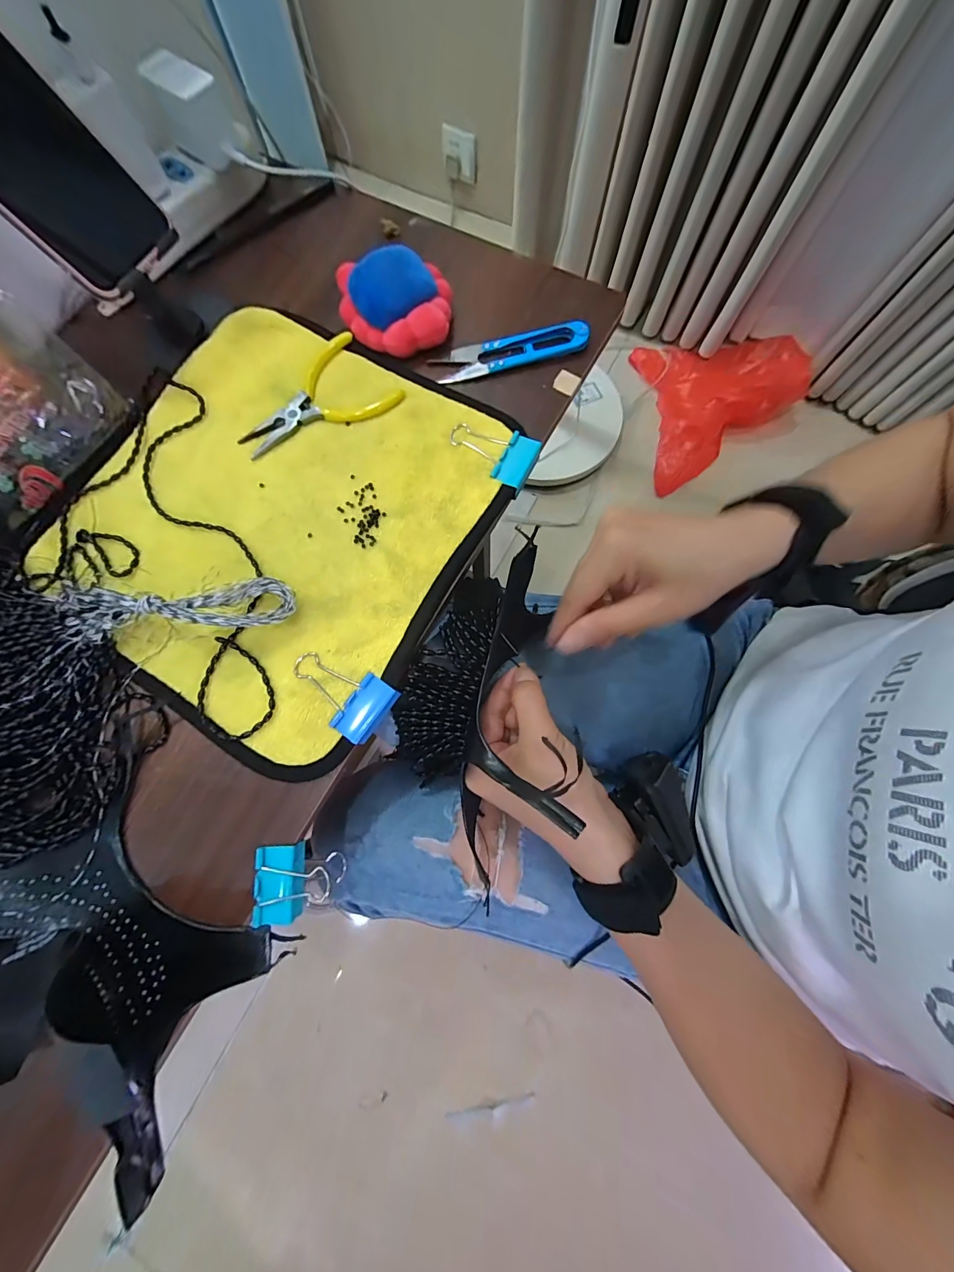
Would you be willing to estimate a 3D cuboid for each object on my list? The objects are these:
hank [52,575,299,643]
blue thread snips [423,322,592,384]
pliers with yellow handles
[{"bbox_3d":[-0.194,-0.018,0.253,0.154,0.024,0.040,-1,76,2],"label":"hank"},{"bbox_3d":[0.025,-0.216,0.309,0.116,0.010,0.026,-11,76,-1],"label":"blue thread snips"},{"bbox_3d":[-0.122,-0.171,0.303,0.114,0.004,0.076,-37,78,-7],"label":"pliers with yellow handles"}]

